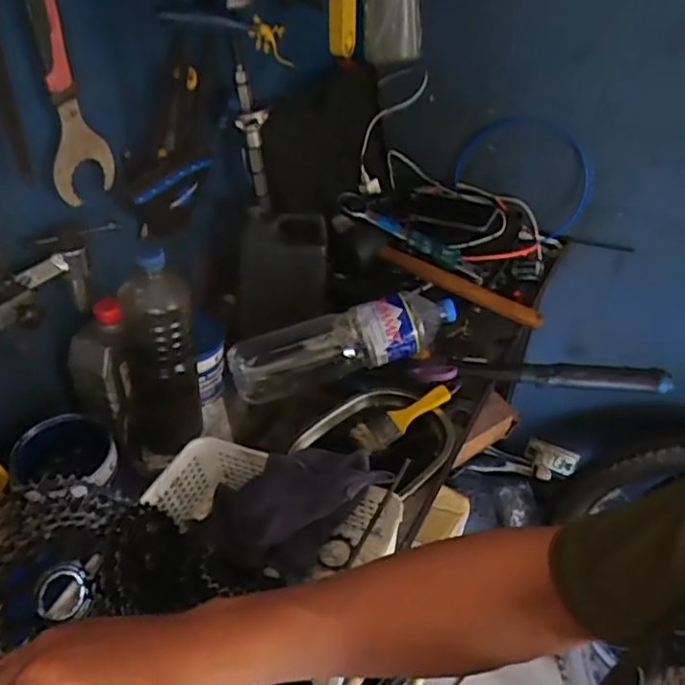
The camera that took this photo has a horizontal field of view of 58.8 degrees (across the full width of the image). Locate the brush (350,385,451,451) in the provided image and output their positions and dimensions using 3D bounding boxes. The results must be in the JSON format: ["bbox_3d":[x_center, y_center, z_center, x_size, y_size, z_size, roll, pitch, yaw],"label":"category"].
[{"bbox_3d":[0.078,0.094,0.778,0.136,0.022,0.036,-28,47,-12],"label":"brush"}]

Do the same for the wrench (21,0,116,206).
[{"bbox_3d":[-0.269,-0.251,0.578,0.010,0.234,0.065,24,45,24],"label":"wrench"}]

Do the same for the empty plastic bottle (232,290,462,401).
[{"bbox_3d":[0.001,-0.003,0.824,0.310,0.075,0.079,-17,42,2],"label":"empty plastic bottle"}]

